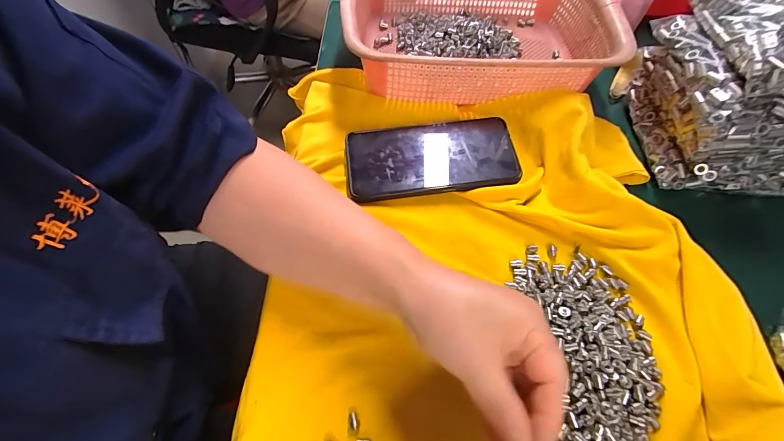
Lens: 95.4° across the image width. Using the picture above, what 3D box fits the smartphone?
[{"bbox_3d":[0.037,-0.060,0.345,0.160,0.011,0.079,-6,59,-5],"label":"smartphone"}]

